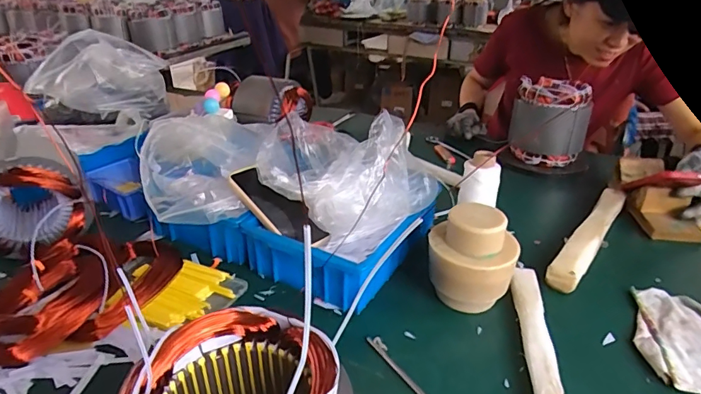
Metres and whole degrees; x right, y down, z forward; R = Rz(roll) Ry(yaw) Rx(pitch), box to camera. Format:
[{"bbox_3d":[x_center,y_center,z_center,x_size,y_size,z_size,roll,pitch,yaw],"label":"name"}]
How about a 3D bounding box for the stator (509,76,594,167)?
[{"bbox_3d":[0.449,-0.176,1.029,0.149,0.163,0.149,14,31,24],"label":"stator"}]

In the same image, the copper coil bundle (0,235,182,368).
[{"bbox_3d":[-0.346,0.114,0.590,0.247,0.056,0.164,-18,34,-31],"label":"copper coil bundle"}]

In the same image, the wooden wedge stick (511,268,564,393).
[{"bbox_3d":[0.219,0.183,0.535,0.036,0.021,0.301,5,29,9],"label":"wooden wedge stick"}]

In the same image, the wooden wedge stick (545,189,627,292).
[{"bbox_3d":[0.396,0.059,0.752,0.040,0.031,0.339,22,35,34],"label":"wooden wedge stick"}]

